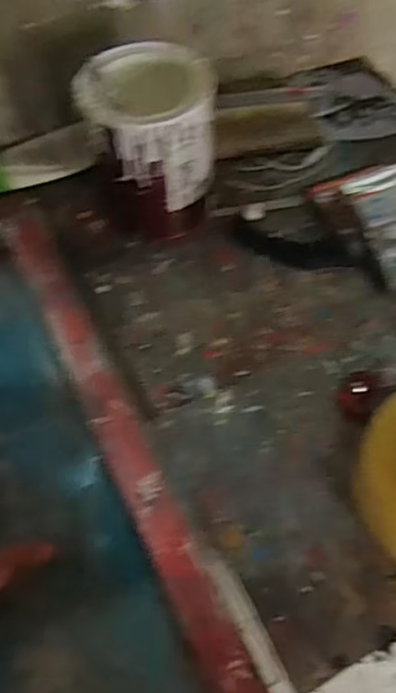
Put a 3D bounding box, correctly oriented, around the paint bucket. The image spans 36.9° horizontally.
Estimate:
[{"bbox_3d":[-0.041,-0.180,0.545,0.109,0.138,0.103,-1,59,1],"label":"paint bucket"}]

